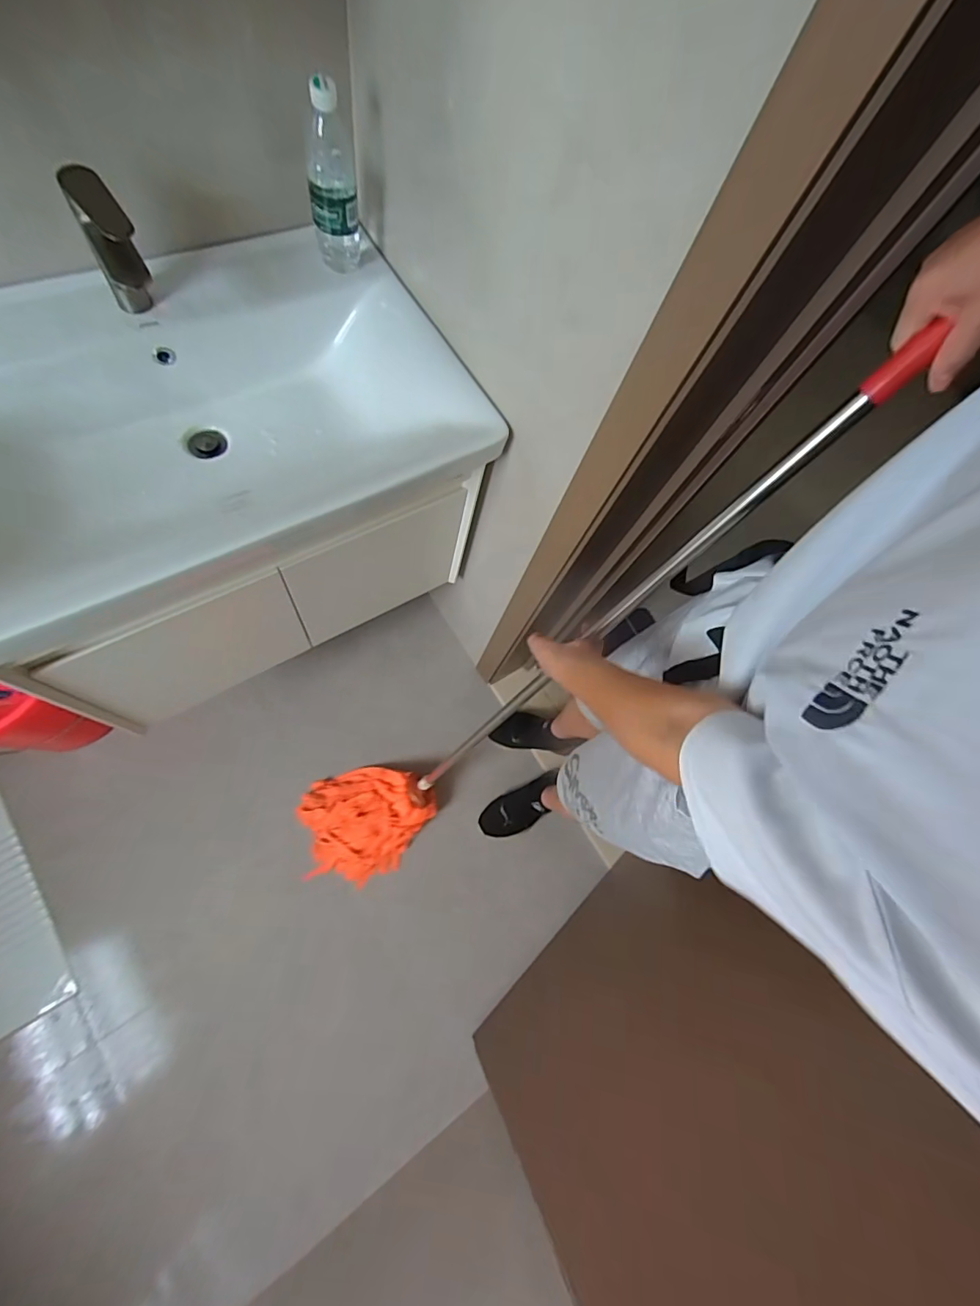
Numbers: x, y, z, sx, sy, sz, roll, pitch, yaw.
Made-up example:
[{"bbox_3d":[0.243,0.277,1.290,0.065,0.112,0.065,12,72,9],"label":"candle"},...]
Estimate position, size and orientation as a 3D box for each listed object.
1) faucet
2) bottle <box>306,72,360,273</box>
[{"bbox_3d":[-0.462,-0.492,0.638,0.055,0.152,0.126,-36,78,-17],"label":"faucet"},{"bbox_3d":[-0.228,-0.671,0.716,0.078,0.212,0.068,-7,72,-9],"label":"bottle"}]

